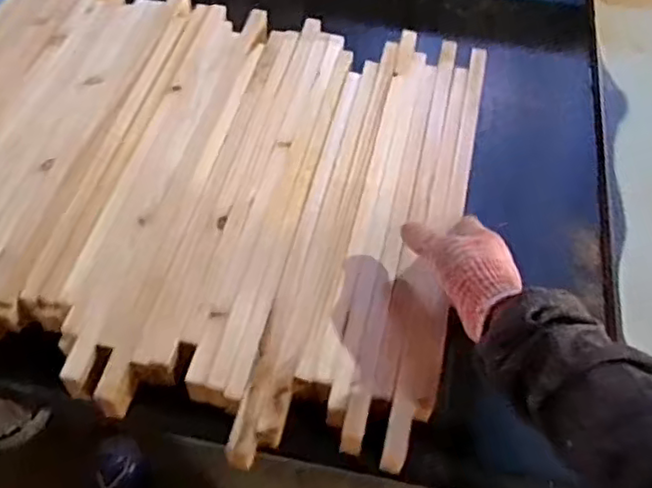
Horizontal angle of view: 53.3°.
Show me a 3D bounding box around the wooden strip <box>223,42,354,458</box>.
[{"bbox_3d":[-0.020,-0.026,0.687,0.024,0.025,0.509,10,54,6],"label":"wooden strip"}]

